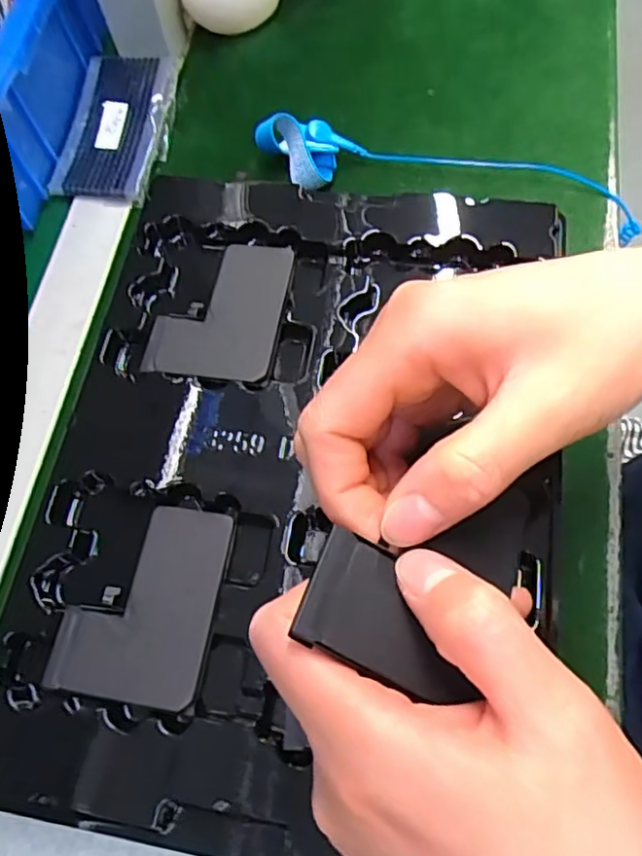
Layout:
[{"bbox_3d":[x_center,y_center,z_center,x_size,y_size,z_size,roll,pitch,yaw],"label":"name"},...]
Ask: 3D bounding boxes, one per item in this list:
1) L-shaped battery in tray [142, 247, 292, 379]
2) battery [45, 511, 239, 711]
[{"bbox_3d":[-0.048,-0.058,0.301,0.058,0.004,0.075,7,69,5],"label":"L-shaped battery in tray"},{"bbox_3d":[-0.071,0.068,0.250,0.057,0.005,0.075,9,69,6],"label":"battery"}]

